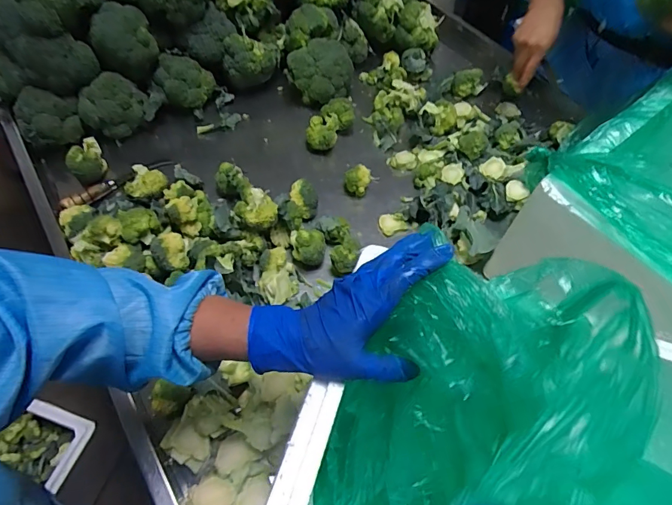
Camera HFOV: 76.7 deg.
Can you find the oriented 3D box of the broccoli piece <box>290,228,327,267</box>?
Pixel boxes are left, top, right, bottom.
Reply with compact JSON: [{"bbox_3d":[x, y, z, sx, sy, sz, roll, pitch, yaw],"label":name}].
[{"bbox_3d":[-0.047,-0.015,0.709,0.055,0.048,0.063,-6,57,-9],"label":"broccoli piece"}]

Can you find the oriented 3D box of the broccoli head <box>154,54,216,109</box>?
[{"bbox_3d":[-0.315,-0.357,0.892,0.119,0.081,0.082,-15,59,-14],"label":"broccoli head"}]

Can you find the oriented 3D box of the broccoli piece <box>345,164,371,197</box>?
[{"bbox_3d":[0.041,-0.142,0.826,0.050,0.053,0.058,4,56,-2],"label":"broccoli piece"}]

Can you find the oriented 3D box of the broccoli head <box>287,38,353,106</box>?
[{"bbox_3d":[-0.030,-0.403,0.954,0.121,0.107,0.130,2,56,-3],"label":"broccoli head"}]

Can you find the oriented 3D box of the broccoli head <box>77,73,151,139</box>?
[{"bbox_3d":[-0.437,-0.290,0.838,0.126,0.093,0.076,-30,64,-22],"label":"broccoli head"}]

